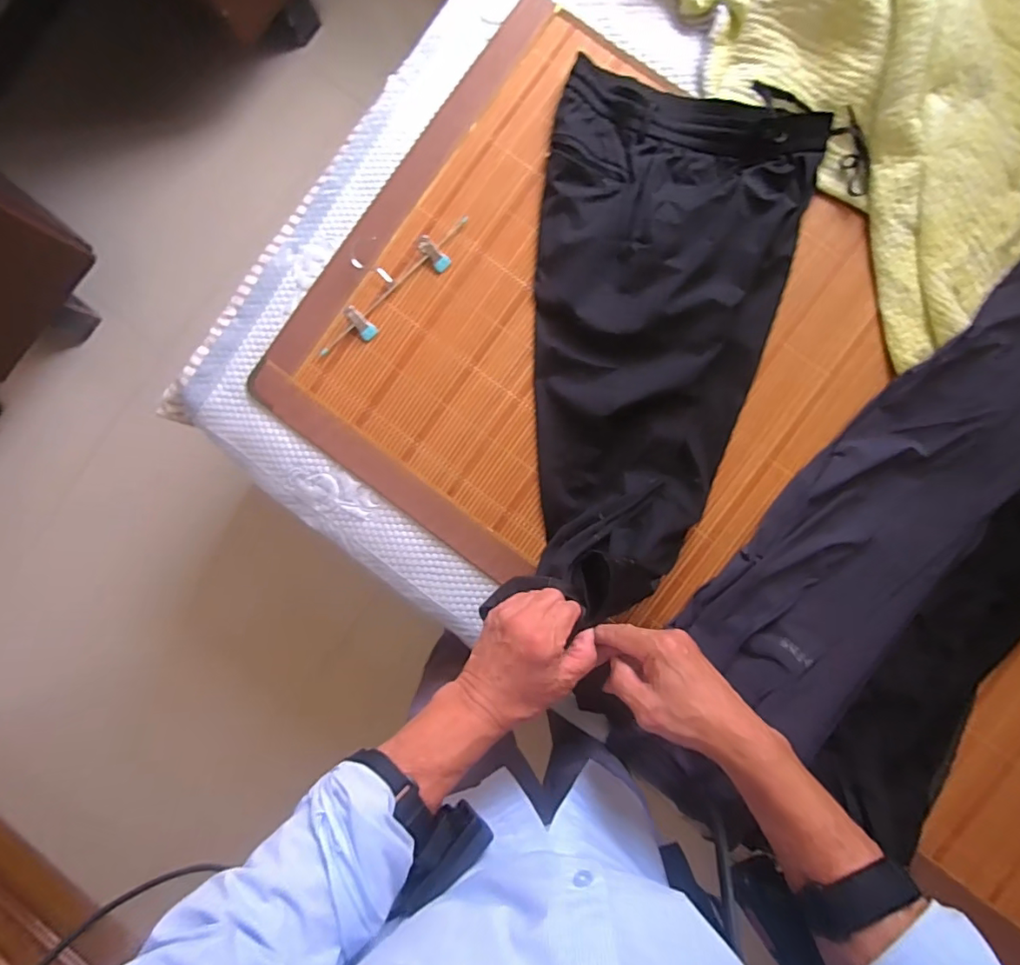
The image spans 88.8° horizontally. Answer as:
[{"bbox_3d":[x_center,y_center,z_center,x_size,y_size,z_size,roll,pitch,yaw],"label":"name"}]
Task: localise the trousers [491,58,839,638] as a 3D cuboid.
[{"bbox_3d":[0.182,-0.201,0.647,0.352,0.293,0.741,10,82,6],"label":"trousers"}]

